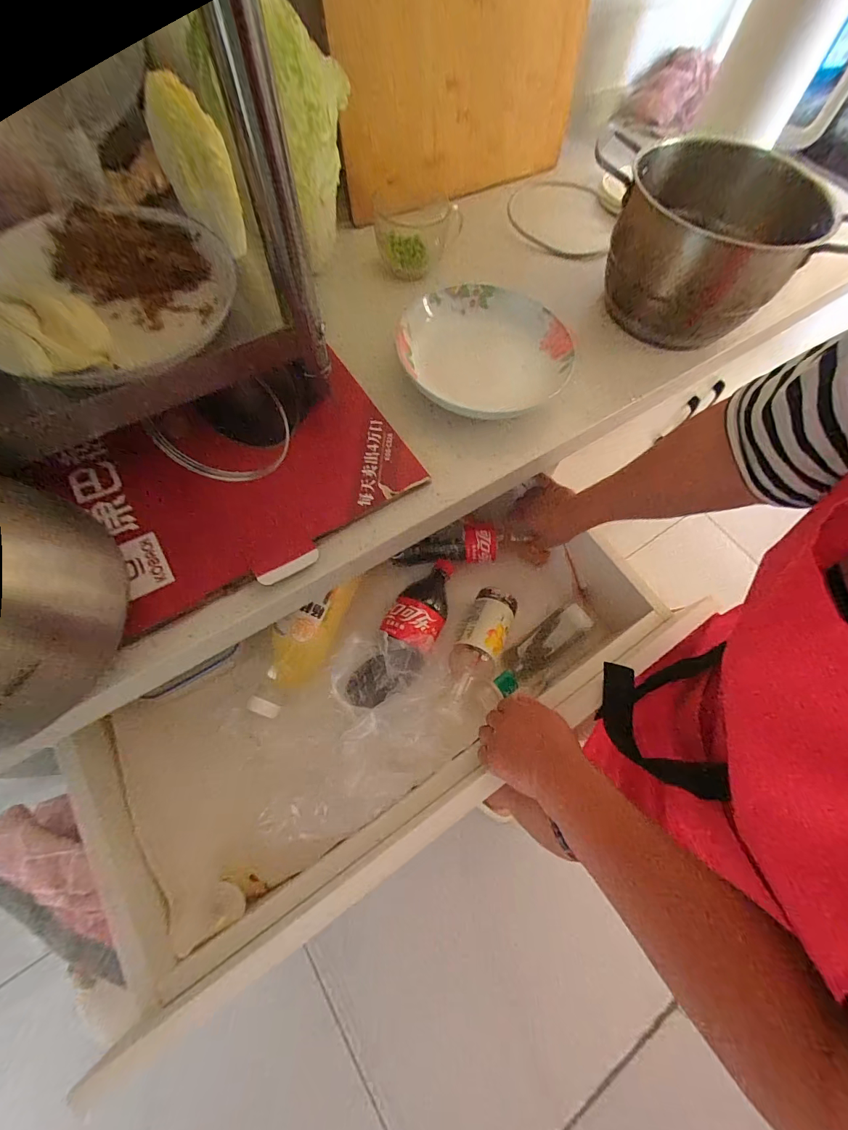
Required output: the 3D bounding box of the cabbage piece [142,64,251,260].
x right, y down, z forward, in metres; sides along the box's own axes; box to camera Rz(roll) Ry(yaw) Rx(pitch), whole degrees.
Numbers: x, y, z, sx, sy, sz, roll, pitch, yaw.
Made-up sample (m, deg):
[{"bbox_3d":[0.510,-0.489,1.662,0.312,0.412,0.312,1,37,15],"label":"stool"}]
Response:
[{"bbox_3d":[-0.193,-0.335,0.349,0.060,0.107,0.023,31,66,11],"label":"cabbage piece"}]

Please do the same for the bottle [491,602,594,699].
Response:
[{"bbox_3d":[0.165,0.120,0.588,0.169,0.039,0.048,-34,70,-18],"label":"bottle"}]

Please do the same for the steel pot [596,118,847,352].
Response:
[{"bbox_3d":[0.343,-0.387,0.522,0.219,0.140,0.260,-19,67,-12],"label":"steel pot"}]

